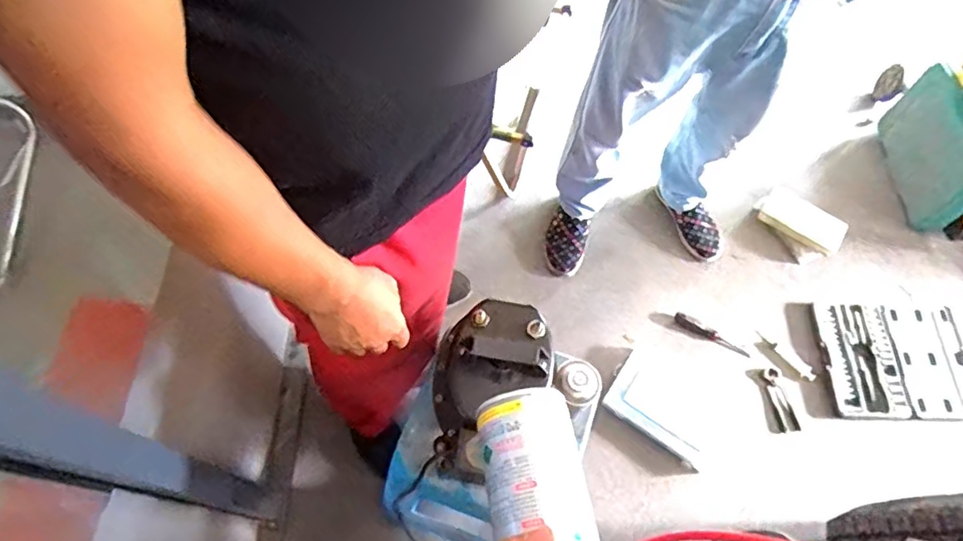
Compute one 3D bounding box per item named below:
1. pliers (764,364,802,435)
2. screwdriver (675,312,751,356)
[{"bbox_3d":[0.712,0.310,1.429,0.054,0.014,0.155,-6,65,-6],"label":"pliers"},{"bbox_3d":[0.576,0.162,1.490,0.194,0.029,0.032,30,67,11],"label":"screwdriver"}]

